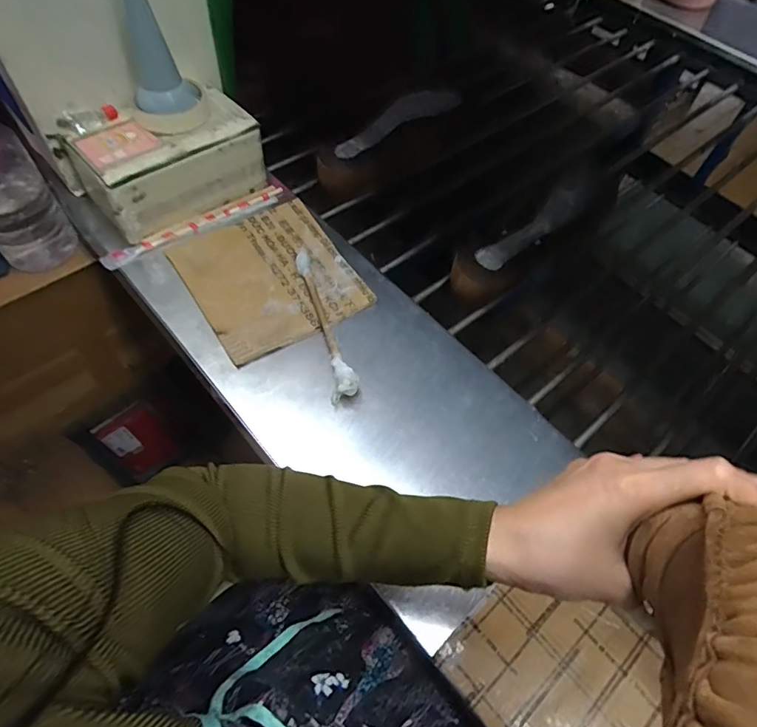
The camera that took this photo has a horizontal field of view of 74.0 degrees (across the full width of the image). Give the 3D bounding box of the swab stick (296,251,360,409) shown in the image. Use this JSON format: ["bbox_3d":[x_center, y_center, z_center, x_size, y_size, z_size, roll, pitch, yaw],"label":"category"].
[{"bbox_3d":[-0.058,-0.049,0.539,0.027,0.019,0.198,-12,59,-11],"label":"swab stick"}]

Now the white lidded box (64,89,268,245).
[{"bbox_3d":[-0.253,-0.249,0.610,0.196,0.102,0.125,-35,66,-23],"label":"white lidded box"}]

